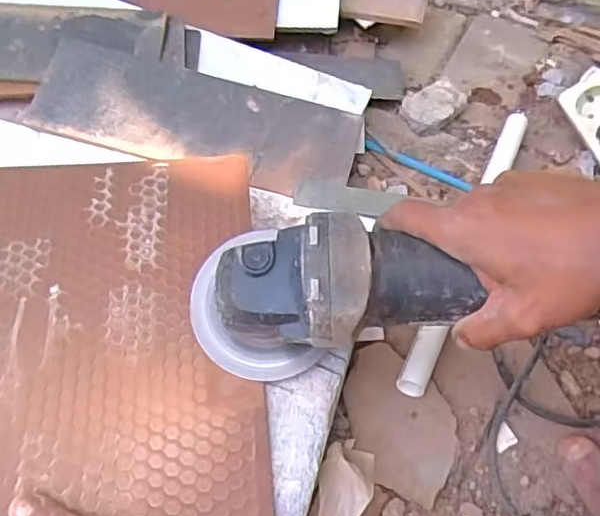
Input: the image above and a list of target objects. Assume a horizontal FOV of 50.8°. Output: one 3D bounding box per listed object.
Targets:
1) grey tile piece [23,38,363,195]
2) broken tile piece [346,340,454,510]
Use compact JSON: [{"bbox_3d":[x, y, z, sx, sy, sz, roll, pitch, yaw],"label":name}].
[{"bbox_3d":[-0.096,-0.129,0.584,0.294,0.010,0.097,16,74,2],"label":"grey tile piece"},{"bbox_3d":[0.074,0.123,0.480,0.091,0.012,0.096,22,60,12],"label":"broken tile piece"}]

